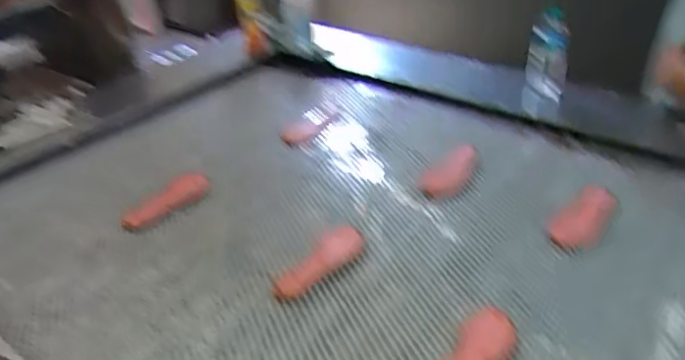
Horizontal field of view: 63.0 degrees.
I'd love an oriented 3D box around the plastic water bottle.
[{"bbox_3d":[0.559,-0.304,1.532,0.102,0.298,0.103,10,36,18],"label":"plastic water bottle"}]

